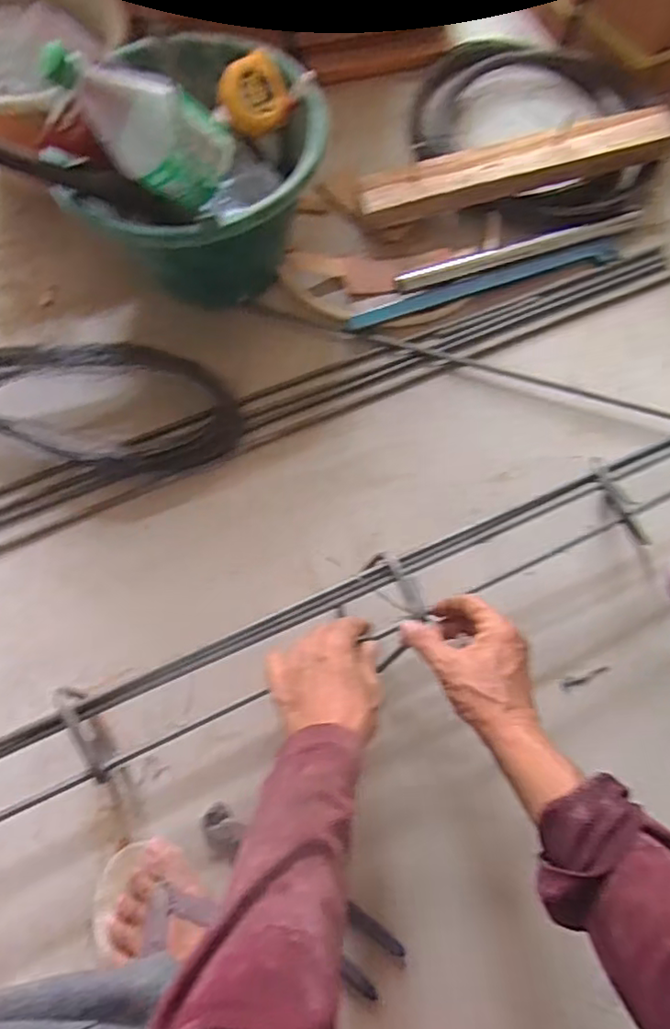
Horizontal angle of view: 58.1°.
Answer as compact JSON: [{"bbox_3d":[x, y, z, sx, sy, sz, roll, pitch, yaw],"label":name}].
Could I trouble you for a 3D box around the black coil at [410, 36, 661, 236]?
[{"bbox_3d":[0.269,-0.529,0.836,0.319,0.033,0.314,0,73,-2],"label":"black coil"}]

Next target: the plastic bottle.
[{"bbox_3d":[-0.174,-0.360,0.549,0.085,0.173,0.058,-9,65,31],"label":"plastic bottle"}]

